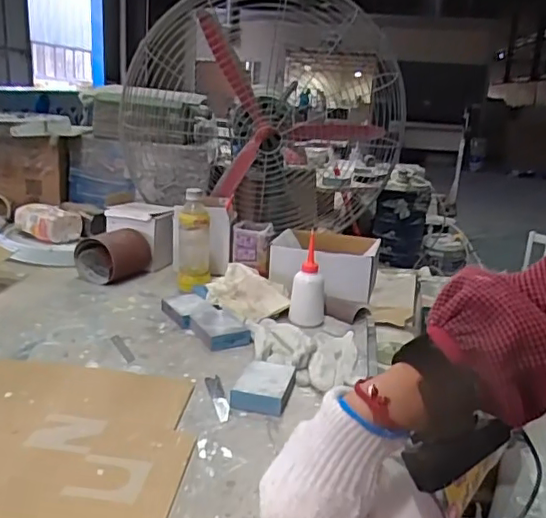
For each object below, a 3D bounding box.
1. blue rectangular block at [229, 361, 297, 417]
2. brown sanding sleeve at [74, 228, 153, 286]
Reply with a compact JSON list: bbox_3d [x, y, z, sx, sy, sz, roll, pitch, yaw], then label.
[{"bbox_3d":[-0.013,0.176,0.797,0.071,0.033,0.093,9,17,11],"label":"blue rectangular block"},{"bbox_3d":[-0.344,-0.014,1.252,0.100,0.098,0.137,14,19,26],"label":"brown sanding sleeve"}]

